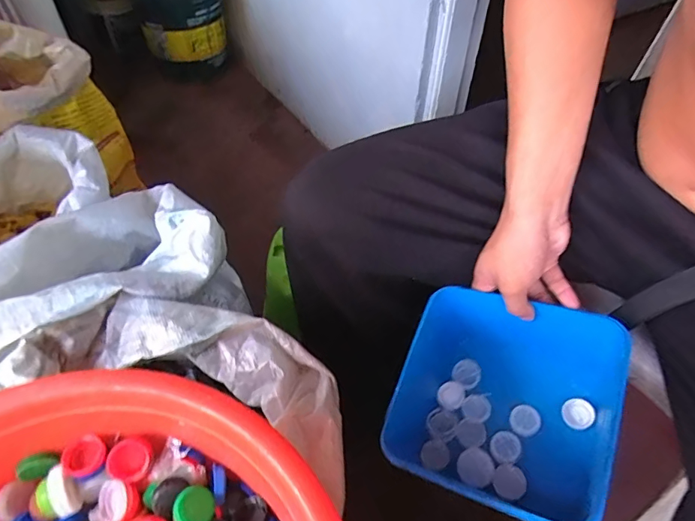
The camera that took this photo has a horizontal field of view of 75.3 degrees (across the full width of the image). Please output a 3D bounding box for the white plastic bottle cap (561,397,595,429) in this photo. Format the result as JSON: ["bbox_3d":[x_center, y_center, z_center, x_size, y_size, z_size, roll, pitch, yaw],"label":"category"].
[{"bbox_3d":[0.245,0.162,0.477,0.032,0.005,0.032,-15,56,23],"label":"white plastic bottle cap"}]

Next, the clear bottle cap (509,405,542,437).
[{"bbox_3d":[0.194,0.174,0.493,0.031,0.005,0.033,-16,49,19],"label":"clear bottle cap"}]

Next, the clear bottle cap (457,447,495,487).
[{"bbox_3d":[0.139,0.224,0.485,0.036,0.014,0.038,-32,49,-1],"label":"clear bottle cap"}]

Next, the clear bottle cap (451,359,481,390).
[{"bbox_3d":[0.144,0.136,0.542,0.032,0.011,0.032,-5,66,12],"label":"clear bottle cap"}]

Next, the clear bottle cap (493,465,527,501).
[{"bbox_3d":[0.165,0.226,0.461,0.032,0.004,0.033,-15,47,16],"label":"clear bottle cap"}]

